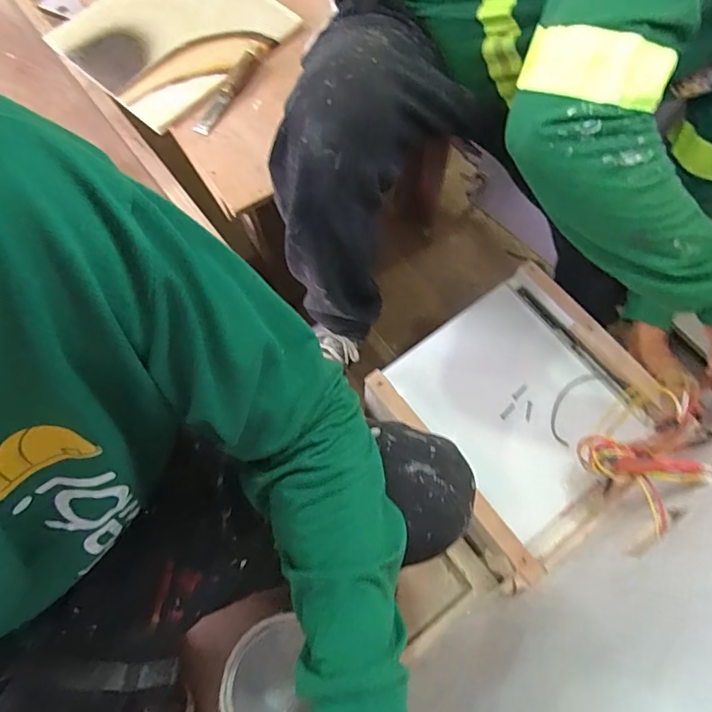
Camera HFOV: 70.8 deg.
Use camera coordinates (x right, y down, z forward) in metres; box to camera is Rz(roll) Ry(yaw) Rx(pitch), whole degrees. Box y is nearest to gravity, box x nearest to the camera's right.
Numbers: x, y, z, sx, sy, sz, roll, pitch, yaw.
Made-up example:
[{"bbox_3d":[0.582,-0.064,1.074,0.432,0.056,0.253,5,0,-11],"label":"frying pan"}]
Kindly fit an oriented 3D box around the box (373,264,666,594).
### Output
[{"bbox_3d":[0.260,0.079,0.778,0.375,0.074,0.365,-35,74,-13],"label":"box"}]

